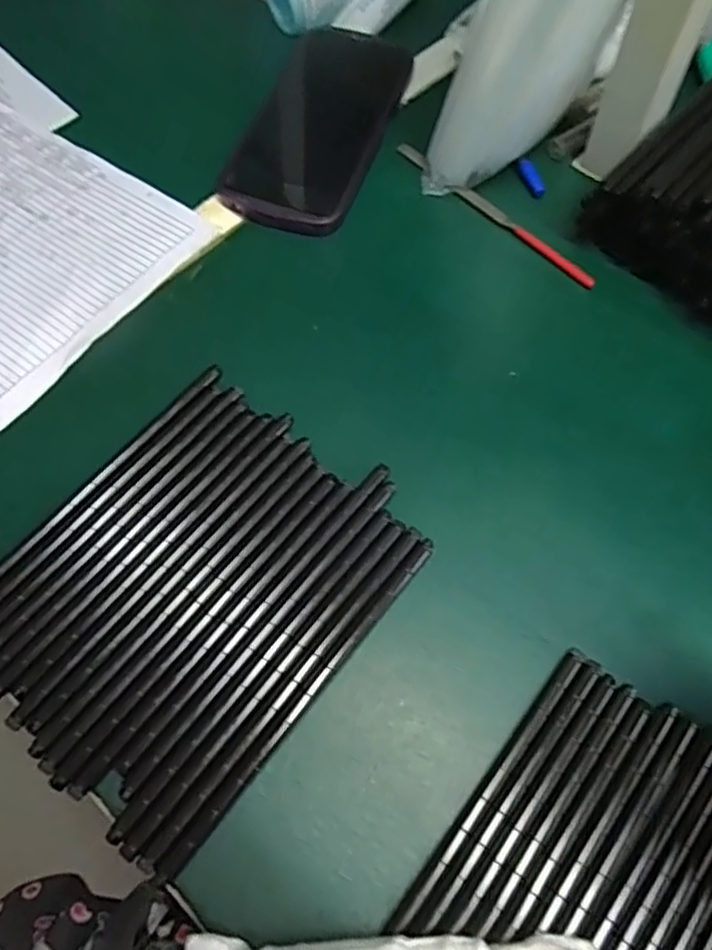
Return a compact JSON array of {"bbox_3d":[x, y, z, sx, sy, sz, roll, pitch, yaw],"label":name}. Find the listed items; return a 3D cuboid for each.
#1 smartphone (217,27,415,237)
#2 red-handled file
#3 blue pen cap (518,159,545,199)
[{"bbox_3d":[-0.025,-0.222,0.437,0.083,0.017,0.160,15,65,10],"label":"smartphone"},{"bbox_3d":[0.081,-0.159,0.416,0.010,0.007,0.154,-40,68,-16],"label":"red-handled file"},{"bbox_3d":[0.108,-0.184,0.424,0.010,0.005,0.027,-22,79,-8],"label":"blue pen cap"}]

